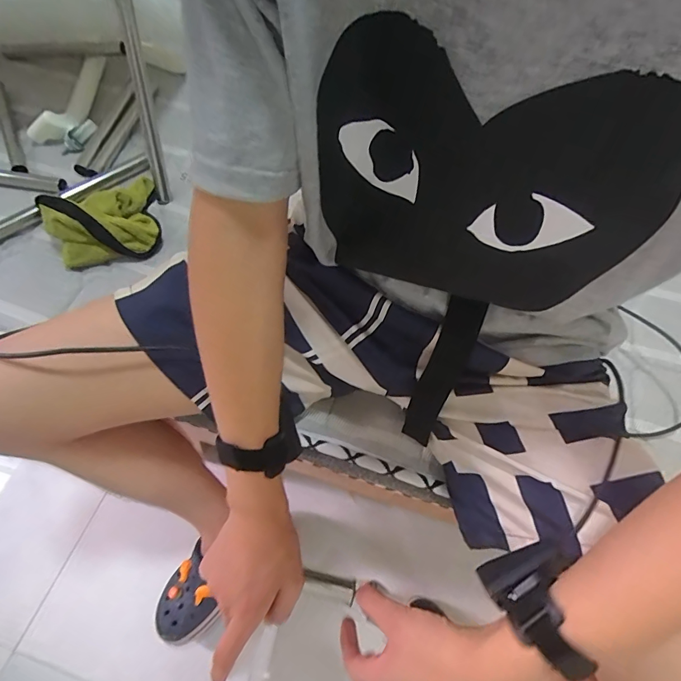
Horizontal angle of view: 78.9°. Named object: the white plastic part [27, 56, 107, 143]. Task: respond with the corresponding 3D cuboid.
[{"bbox_3d":[-0.463,-0.438,0.731,0.072,0.028,0.251,8,60,-1],"label":"white plastic part"}]

